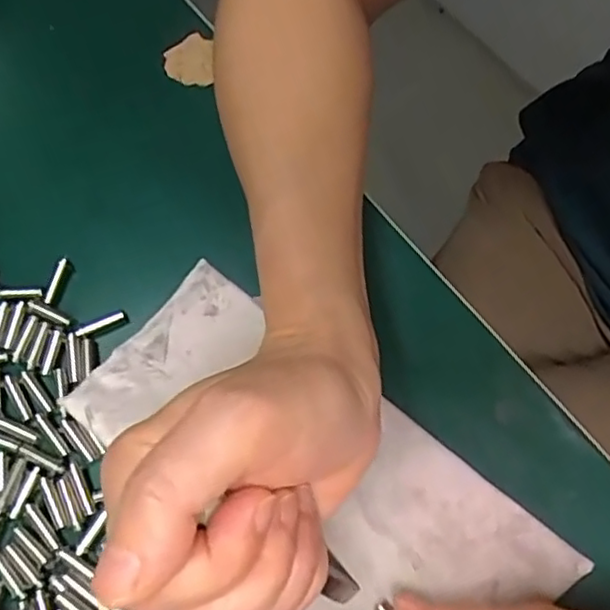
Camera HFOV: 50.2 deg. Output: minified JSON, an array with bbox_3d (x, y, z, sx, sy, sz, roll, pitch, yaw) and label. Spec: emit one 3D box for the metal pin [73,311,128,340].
[{"bbox_3d":[-0.086,0.008,0.272,0.022,0.004,0.005,-22,72,-7],"label":"metal pin"}]

